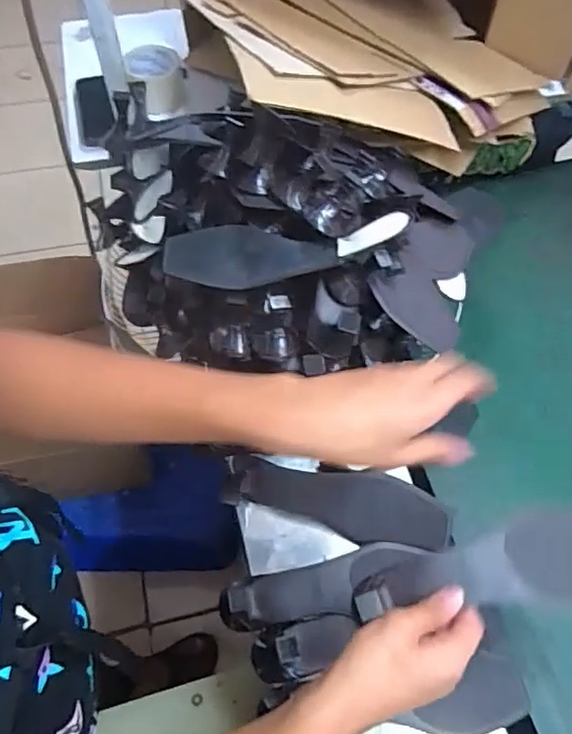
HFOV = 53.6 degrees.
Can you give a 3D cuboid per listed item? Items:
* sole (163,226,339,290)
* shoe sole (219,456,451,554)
[{"bbox_3d":[-0.038,-0.110,0.559,0.172,0.007,0.079,3,57,10],"label":"sole"},{"bbox_3d":[0.048,0.141,0.587,0.229,0.014,0.070,4,95,12],"label":"shoe sole"}]

